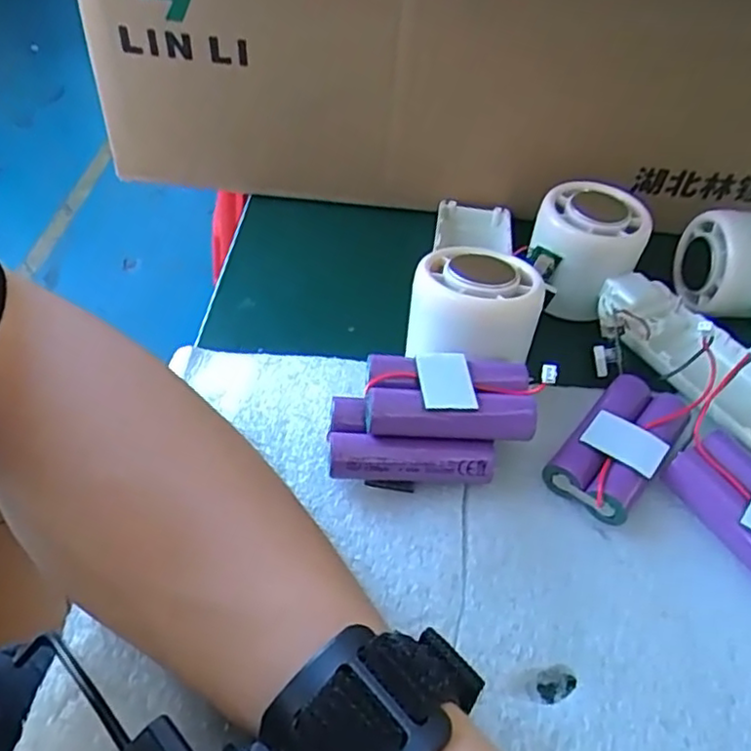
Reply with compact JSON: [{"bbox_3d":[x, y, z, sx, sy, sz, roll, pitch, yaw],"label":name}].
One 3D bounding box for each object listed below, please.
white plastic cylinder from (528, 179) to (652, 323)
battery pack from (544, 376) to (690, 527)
[{"bbox_3d":[0.110,-0.066,0.358,0.055,0.054,0.053,23,49,13],"label":"white plastic cylinder"},{"bbox_3d":[0.103,0.028,0.282,0.033,0.024,0.068,33,52,22],"label":"battery pack"}]

